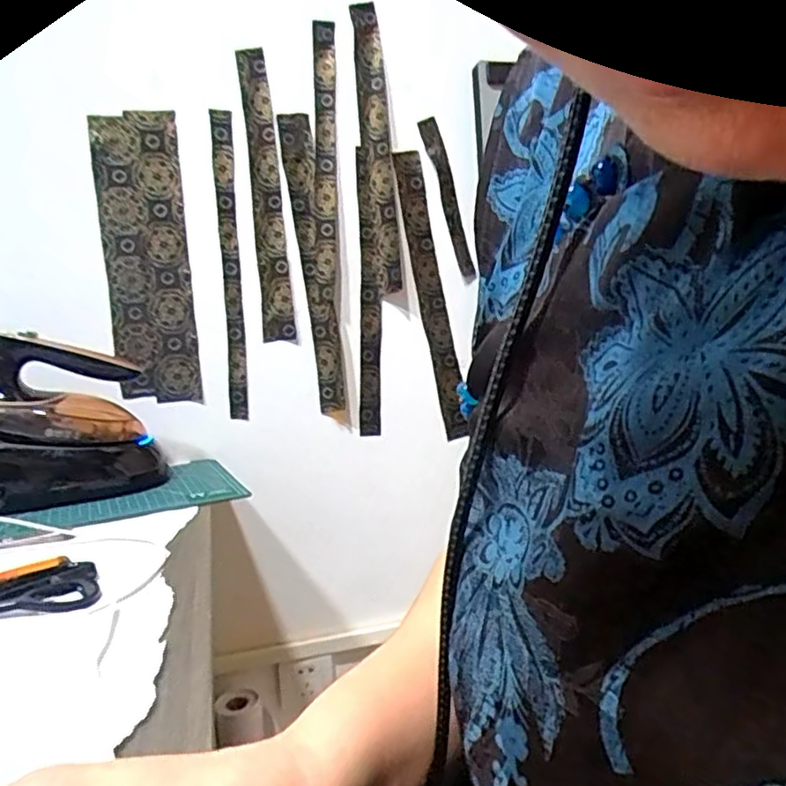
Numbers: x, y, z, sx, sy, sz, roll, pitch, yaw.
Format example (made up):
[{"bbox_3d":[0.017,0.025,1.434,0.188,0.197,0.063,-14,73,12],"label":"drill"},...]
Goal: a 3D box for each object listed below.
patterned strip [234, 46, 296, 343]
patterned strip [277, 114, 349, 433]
[{"bbox_3d":[-0.190,-0.294,0.993,0.047,0.424,0.008,-6,7,-13],"label":"patterned strip"},{"bbox_3d":[-0.119,-0.183,1.014,0.053,0.471,0.010,-9,8,-3],"label":"patterned strip"}]

